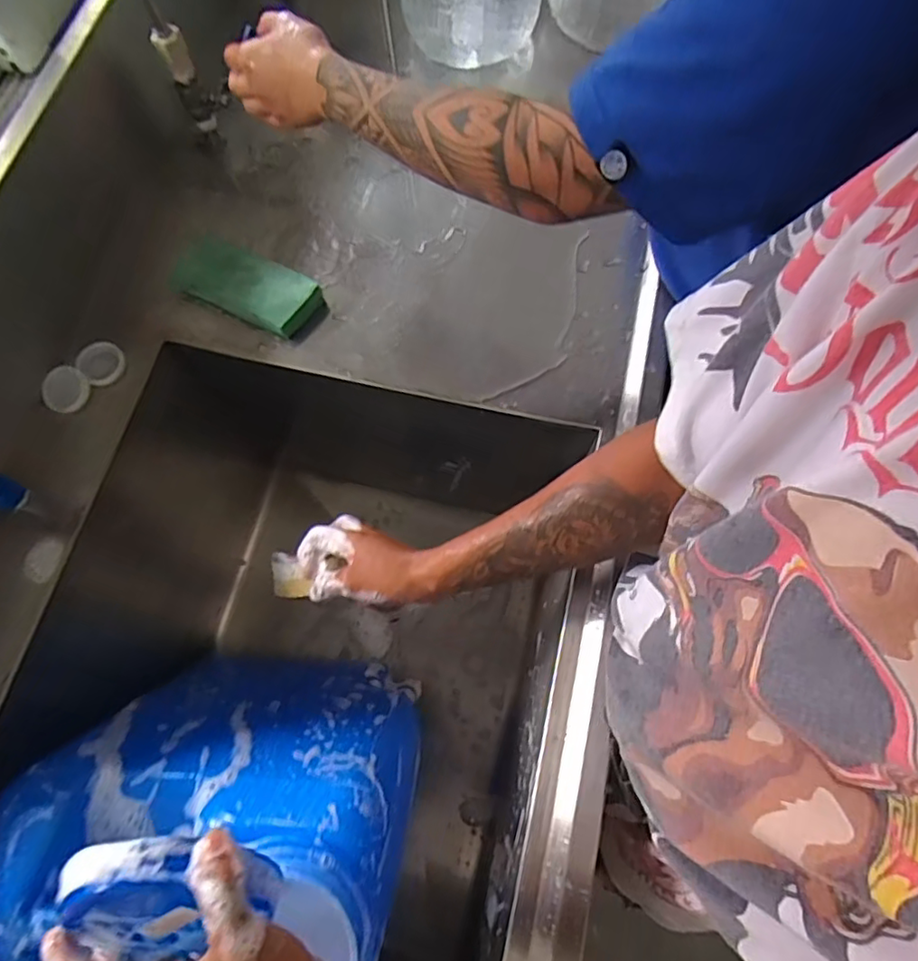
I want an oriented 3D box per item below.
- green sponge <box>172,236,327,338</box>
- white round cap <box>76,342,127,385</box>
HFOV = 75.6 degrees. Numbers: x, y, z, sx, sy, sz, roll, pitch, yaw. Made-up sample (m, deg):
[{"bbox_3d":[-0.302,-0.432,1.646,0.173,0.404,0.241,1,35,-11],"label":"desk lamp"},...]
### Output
[{"bbox_3d":[-0.228,-0.209,0.624,0.158,0.030,0.066,25,75,6],"label":"green sponge"},{"bbox_3d":[-0.369,-0.123,0.613,0.042,0.012,0.043,0,74,-1],"label":"white round cap"}]

